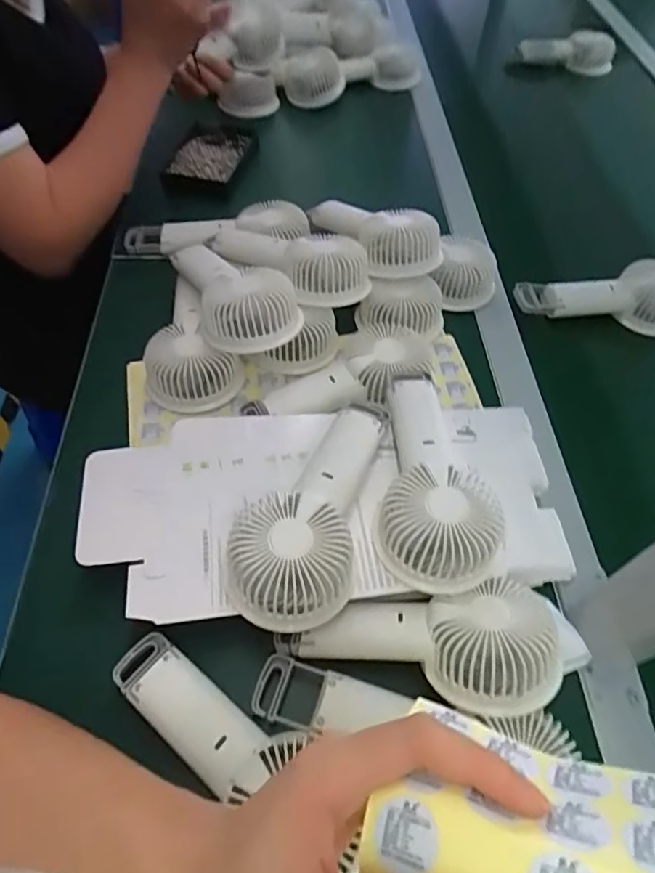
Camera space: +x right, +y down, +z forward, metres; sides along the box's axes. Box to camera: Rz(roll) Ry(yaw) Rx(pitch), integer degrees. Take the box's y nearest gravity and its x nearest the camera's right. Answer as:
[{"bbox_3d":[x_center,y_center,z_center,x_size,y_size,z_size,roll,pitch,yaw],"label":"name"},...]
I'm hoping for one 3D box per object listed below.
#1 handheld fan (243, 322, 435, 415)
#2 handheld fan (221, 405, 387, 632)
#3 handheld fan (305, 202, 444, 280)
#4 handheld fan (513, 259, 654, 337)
[{"bbox_3d":[0.020,-0.057,0.492,0.187,0.041,0.079,-19,58,-14],"label":"handheld fan"},{"bbox_3d":[-0.010,0.044,0.390,0.082,0.049,0.178,17,56,9],"label":"handheld fan"},{"bbox_3d":[0.050,-0.221,0.589,0.081,0.044,0.166,-25,46,-18],"label":"handheld fan"},{"bbox_3d":[0.297,-0.153,0.593,0.192,0.069,0.055,2,55,-1],"label":"handheld fan"}]

